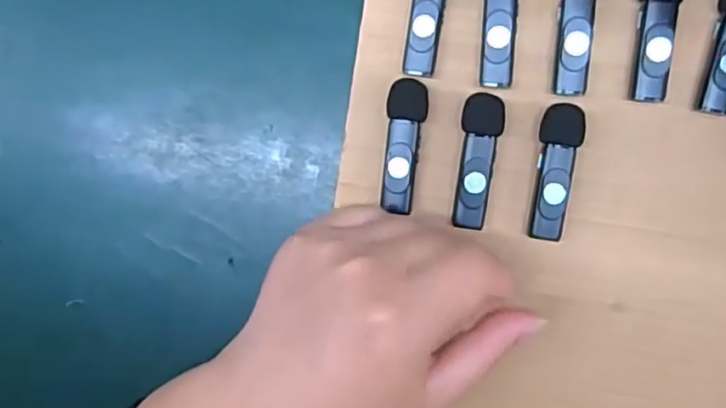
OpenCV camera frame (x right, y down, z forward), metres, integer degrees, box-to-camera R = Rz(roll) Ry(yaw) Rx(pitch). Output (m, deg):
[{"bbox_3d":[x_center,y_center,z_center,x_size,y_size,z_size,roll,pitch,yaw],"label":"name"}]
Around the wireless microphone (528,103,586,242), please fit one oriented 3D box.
[{"bbox_3d":[0.091,-0.015,0.301,0.019,0.014,0.063,7,95,5],"label":"wireless microphone"}]

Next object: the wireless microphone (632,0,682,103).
[{"bbox_3d":[0.135,-0.080,0.291,0.018,0.017,0.063,5,94,6],"label":"wireless microphone"}]

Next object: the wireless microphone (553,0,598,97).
[{"bbox_3d":[0.100,-0.084,0.296,0.018,0.016,0.064,5,94,6],"label":"wireless microphone"}]

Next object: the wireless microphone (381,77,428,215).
[{"bbox_3d":[0.020,-0.029,0.308,0.018,0.017,0.061,5,94,6],"label":"wireless microphone"}]

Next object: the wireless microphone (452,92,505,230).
[{"bbox_3d":[0.055,-0.020,0.304,0.019,0.016,0.063,7,94,5],"label":"wireless microphone"}]

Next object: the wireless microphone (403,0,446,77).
[{"bbox_3d":[0.032,-0.094,0.303,0.019,0.016,0.063,7,94,5],"label":"wireless microphone"}]

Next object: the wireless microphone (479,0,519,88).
[{"bbox_3d":[0.064,-0.088,0.300,0.019,0.016,0.063,6,94,6],"label":"wireless microphone"}]

